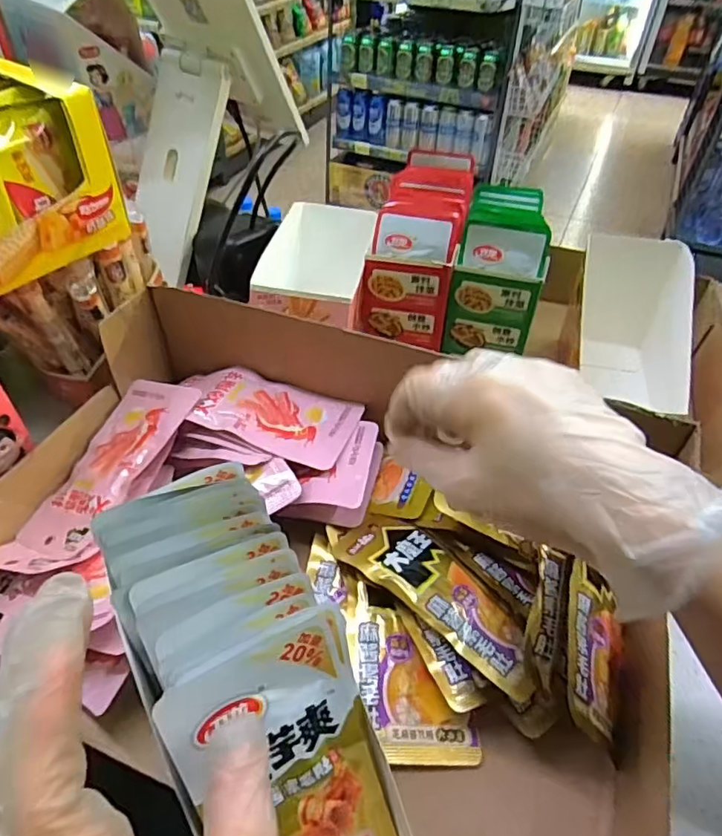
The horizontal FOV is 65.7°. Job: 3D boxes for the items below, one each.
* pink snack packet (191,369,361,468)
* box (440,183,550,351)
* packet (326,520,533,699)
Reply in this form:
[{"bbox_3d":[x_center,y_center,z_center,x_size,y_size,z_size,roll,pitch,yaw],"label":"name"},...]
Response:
[{"bbox_3d":[-0.066,-0.006,0.422,0.124,0.015,0.073,16,47,13],"label":"pink snack packet"},{"bbox_3d":[0.131,-0.163,0.524,0.071,0.097,0.199,11,46,9],"label":"box"},{"bbox_3d":[0.046,0.107,0.352,0.149,0.013,0.049,33,53,27],"label":"packet"}]

